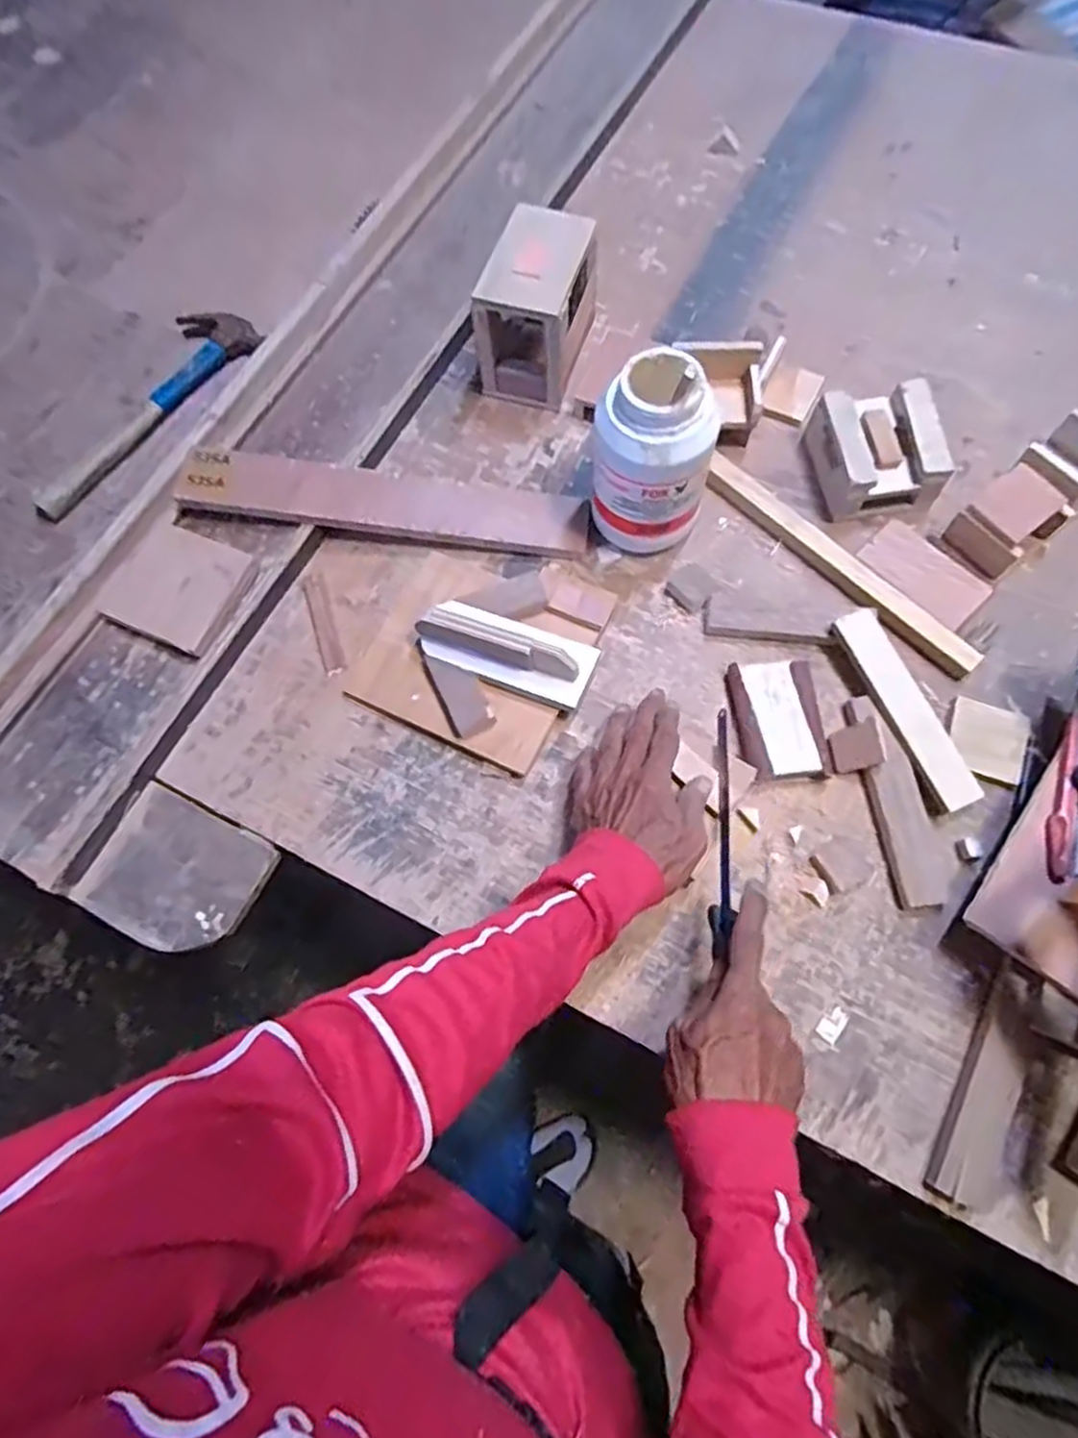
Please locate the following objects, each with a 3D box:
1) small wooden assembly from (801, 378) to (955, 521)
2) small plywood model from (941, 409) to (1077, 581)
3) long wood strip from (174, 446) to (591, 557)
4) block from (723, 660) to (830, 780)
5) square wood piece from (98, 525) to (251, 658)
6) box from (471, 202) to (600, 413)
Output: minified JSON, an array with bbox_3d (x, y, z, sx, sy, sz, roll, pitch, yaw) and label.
[{"bbox_3d":[0.305,-0.244,0.651,0.099,0.052,0.109,-9,68,-1],"label":"small wooden assembly"},{"bbox_3d":[0.437,-0.197,0.631,0.166,0.049,0.070,-41,72,-13],"label":"small plywood model"},{"bbox_3d":[-0.136,-0.196,0.663,0.366,0.023,0.072,7,64,-5],"label":"long wood strip"},{"bbox_3d":[0.198,0.001,0.589,0.068,0.017,0.099,-8,68,0],"label":"block"},{"bbox_3d":[-0.319,-0.117,0.635,0.093,0.019,0.099,25,76,-8],"label":"square wood piece"},{"bbox_3d":[0.000,-0.390,0.685,0.084,0.121,0.129,18,70,10],"label":"box"}]

